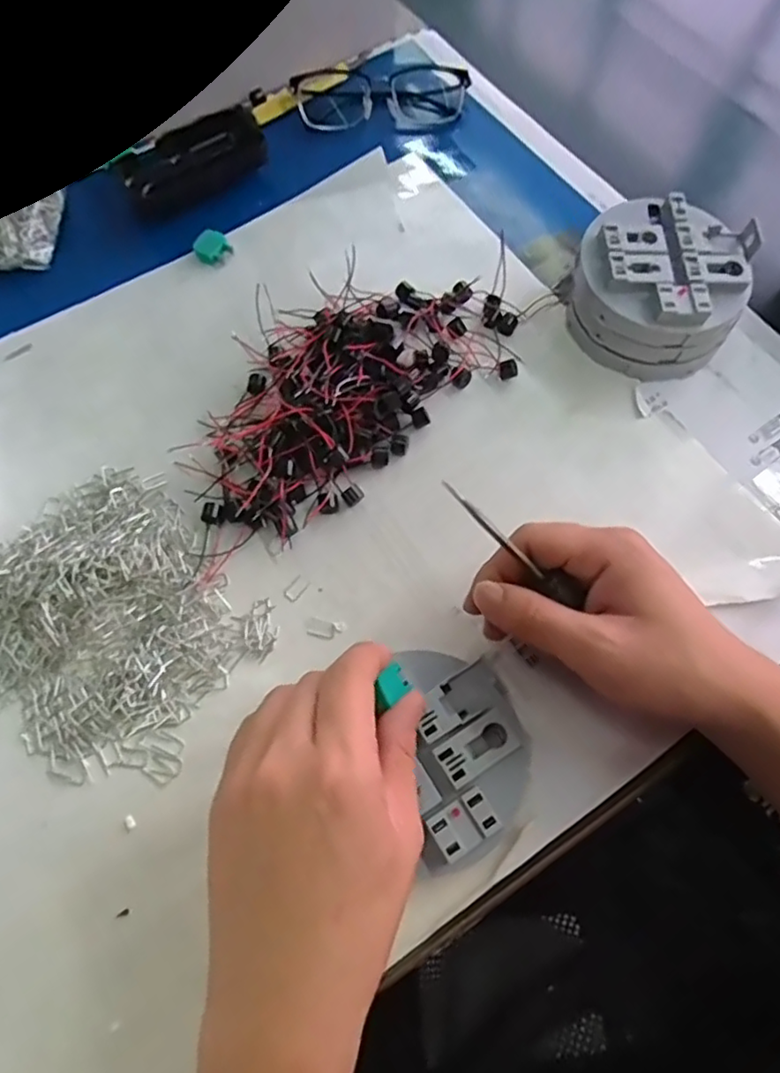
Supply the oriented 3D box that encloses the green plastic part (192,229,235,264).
[{"bbox_3d":[-0.128,-0.208,0.442,0.021,0.013,0.023,38,73,15],"label":"green plastic part"}]

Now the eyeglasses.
[{"bbox_3d":[-0.007,-0.361,0.500,0.139,0.026,0.051,0,67,1],"label":"eyeglasses"}]

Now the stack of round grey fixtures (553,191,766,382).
[{"bbox_3d":[0.171,-0.158,0.392,0.106,0.057,0.101,34,71,14],"label":"stack of round grey fixtures"}]

